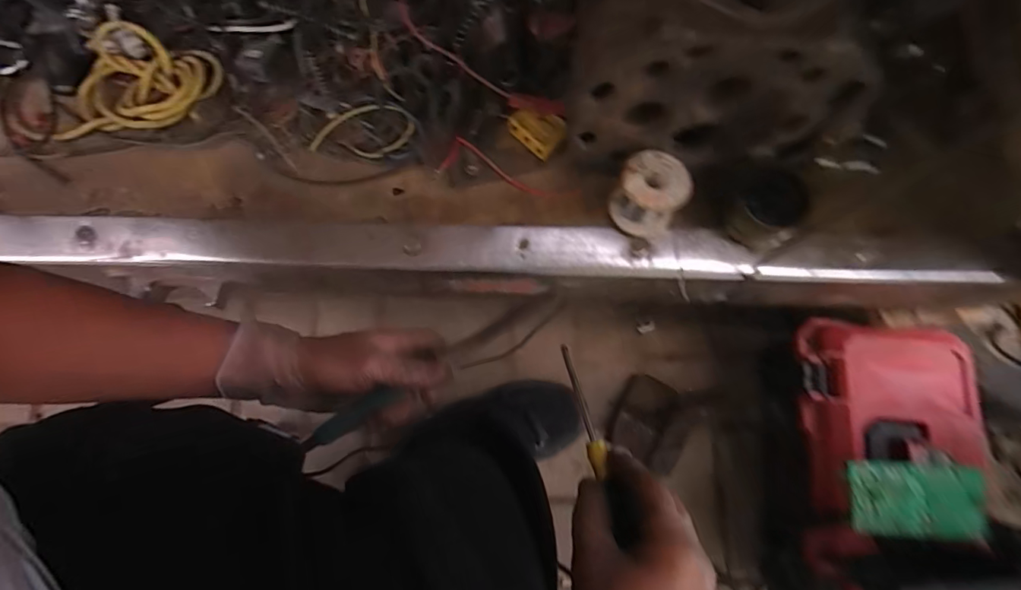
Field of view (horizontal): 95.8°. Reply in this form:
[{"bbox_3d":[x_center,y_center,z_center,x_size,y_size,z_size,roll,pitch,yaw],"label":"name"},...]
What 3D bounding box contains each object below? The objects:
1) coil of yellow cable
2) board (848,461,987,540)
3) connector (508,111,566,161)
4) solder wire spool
[{"bbox_3d":[-0.357,-0.206,0.439,0.143,0.033,0.094,-4,76,-1],"label":"coil of yellow cable"},{"bbox_3d":[0.399,0.202,0.453,0.118,0.013,0.066,4,76,1],"label":"board"},{"bbox_3d":[0.025,-0.155,0.431,0.048,0.018,0.036,39,79,9],"label":"connector"},{"bbox_3d":[0.118,-0.085,0.397,0.054,0.054,0.051,0,76,0],"label":"solder wire spool"}]

